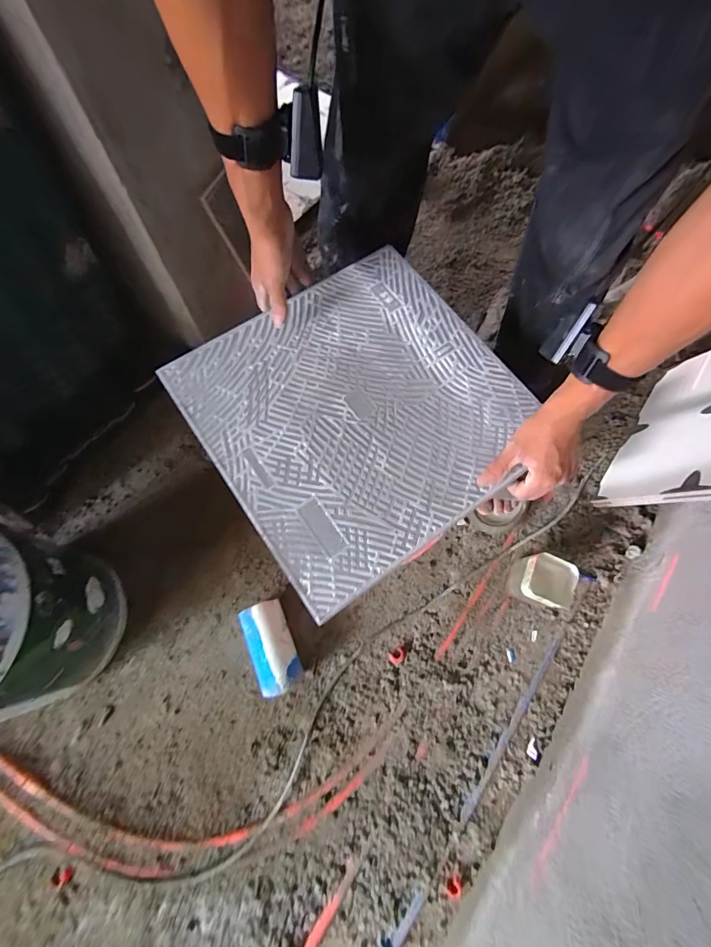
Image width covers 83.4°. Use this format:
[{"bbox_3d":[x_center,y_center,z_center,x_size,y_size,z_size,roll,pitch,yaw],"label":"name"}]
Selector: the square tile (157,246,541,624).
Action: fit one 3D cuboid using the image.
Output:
[{"bbox_3d":[0.003,-0.094,0.534,0.392,0.005,0.389,-34,75,-10],"label":"square tile"}]

